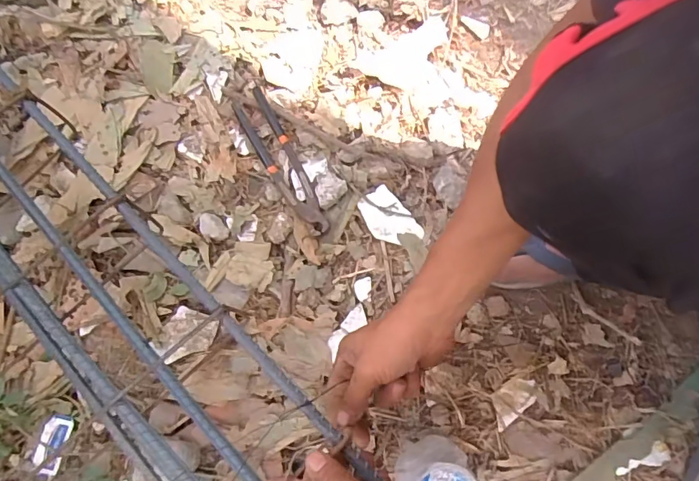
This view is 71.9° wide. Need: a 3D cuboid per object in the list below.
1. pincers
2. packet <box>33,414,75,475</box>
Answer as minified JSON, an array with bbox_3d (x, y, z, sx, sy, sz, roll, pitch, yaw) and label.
[{"bbox_3d":[-0.086,-0.100,0.611,0.043,0.020,0.218,-29,76,-4],"label":"pincers"},{"bbox_3d":[-0.333,0.229,0.543,0.033,0.012,0.060,10,76,6],"label":"packet"}]

